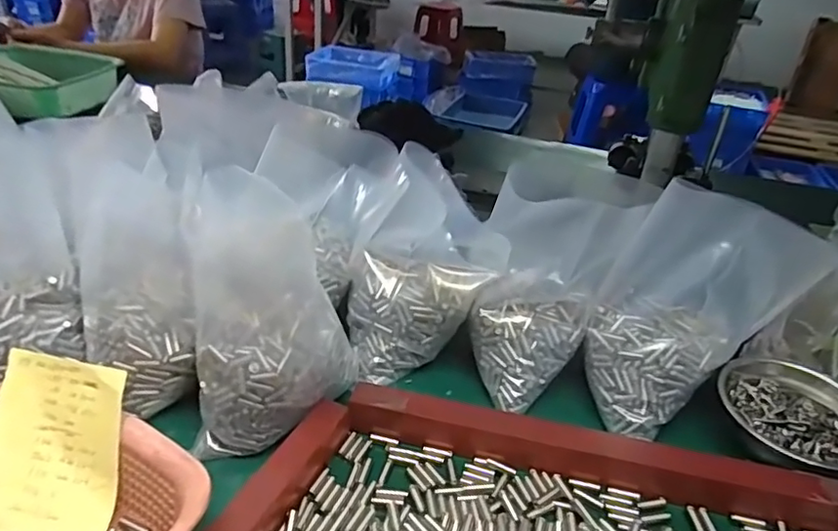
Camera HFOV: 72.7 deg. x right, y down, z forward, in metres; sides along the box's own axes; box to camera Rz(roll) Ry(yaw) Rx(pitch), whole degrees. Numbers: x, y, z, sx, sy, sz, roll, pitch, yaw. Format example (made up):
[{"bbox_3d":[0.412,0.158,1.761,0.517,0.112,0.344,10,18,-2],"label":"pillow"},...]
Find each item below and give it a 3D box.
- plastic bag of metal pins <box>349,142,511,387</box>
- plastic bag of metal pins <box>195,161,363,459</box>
[{"bbox_3d":[0.003,0.004,0.548,0.130,0.184,0.112,2,33,-7],"label":"plastic bag of metal pins"},{"bbox_3d":[-0.127,0.027,0.491,0.133,0.096,0.233,-5,62,-18],"label":"plastic bag of metal pins"}]

